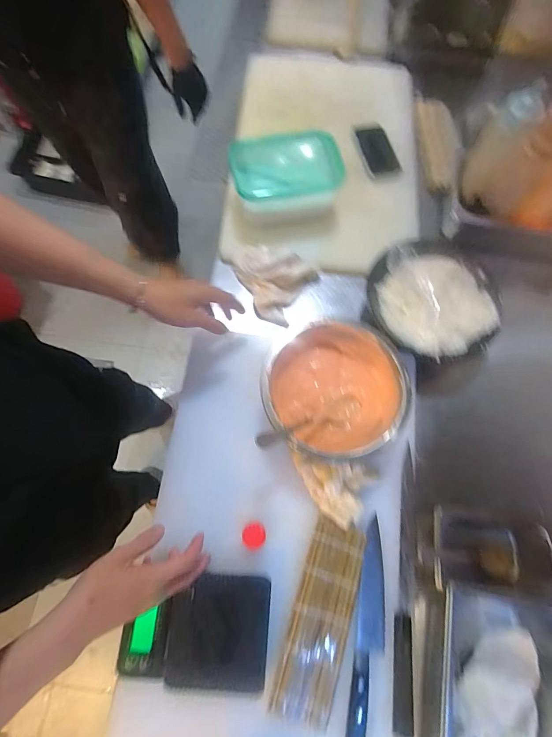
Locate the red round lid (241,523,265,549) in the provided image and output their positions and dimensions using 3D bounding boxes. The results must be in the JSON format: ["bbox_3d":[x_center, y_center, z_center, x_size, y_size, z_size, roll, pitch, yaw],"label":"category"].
[{"bbox_3d":[-0.034,0.252,0.538,0.034,0.020,0.032,1,72,-2],"label":"red round lid"}]

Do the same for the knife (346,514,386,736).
[{"bbox_3d":[0.134,0.376,0.511,0.044,0.017,0.284,9,72,1],"label":"knife"}]

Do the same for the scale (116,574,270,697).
[{"bbox_3d":[-0.111,0.358,0.489,0.196,0.026,0.129,4,72,-1],"label":"scale"}]

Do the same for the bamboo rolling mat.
[{"bbox_3d":[0.066,0.352,0.506,0.081,0.015,0.243,18,72,3],"label":"bamboo rolling mat"}]

